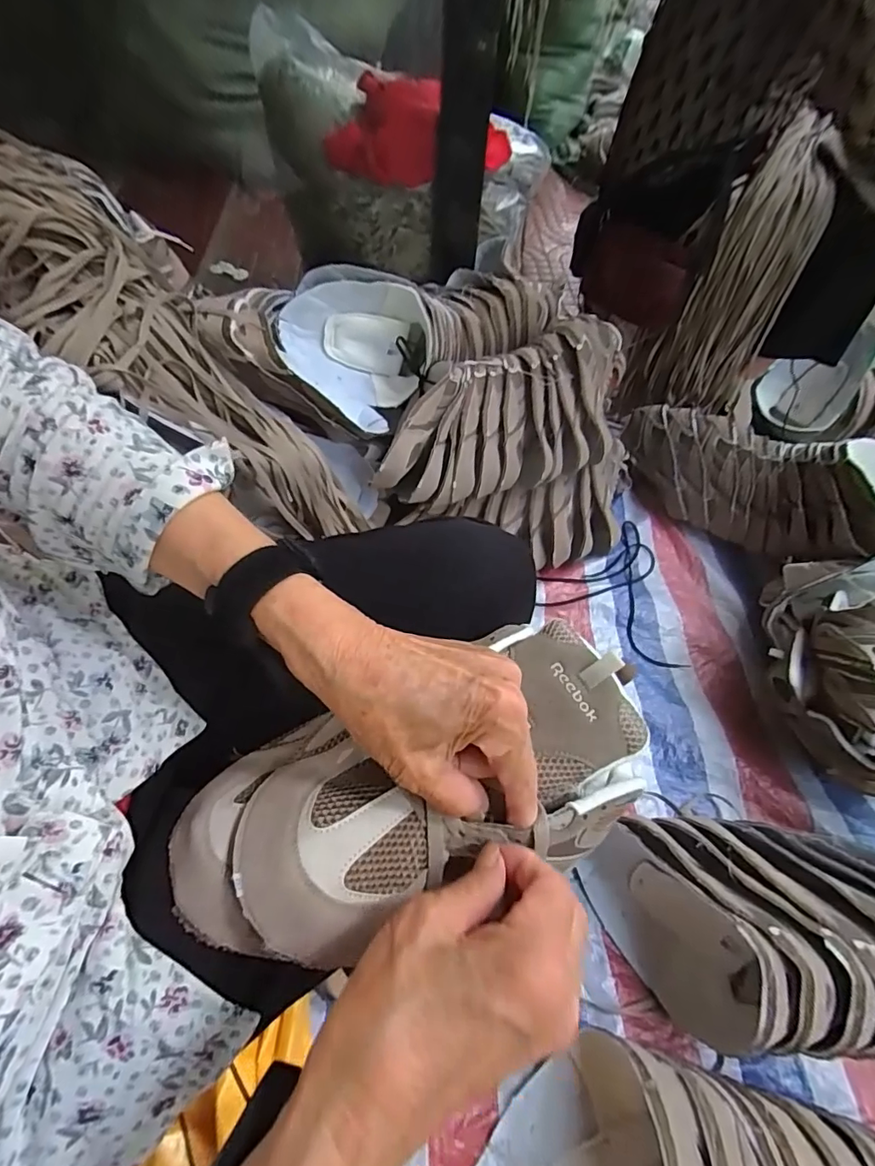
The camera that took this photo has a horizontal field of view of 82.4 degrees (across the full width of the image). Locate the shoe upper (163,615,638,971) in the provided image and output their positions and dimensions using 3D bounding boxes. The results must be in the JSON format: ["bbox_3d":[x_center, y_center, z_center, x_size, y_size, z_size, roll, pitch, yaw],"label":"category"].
[{"bbox_3d":[-0.013,0.111,0.279,0.256,0.067,0.128,-17,61,-12],"label":"shoe upper"}]

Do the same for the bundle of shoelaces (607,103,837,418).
[{"bbox_3d":[0.561,-0.547,0.973,0.210,0.531,0.166,41,43,19],"label":"bundle of shoelaces"}]

